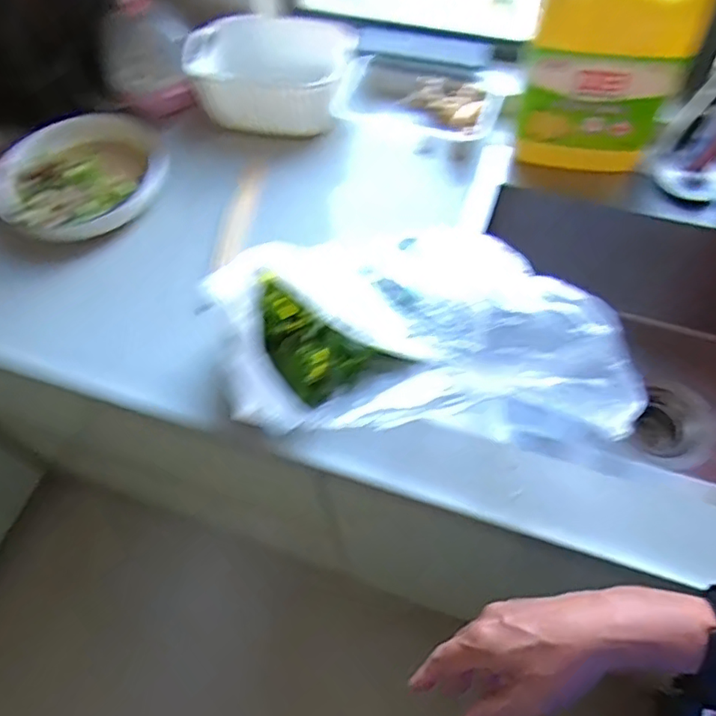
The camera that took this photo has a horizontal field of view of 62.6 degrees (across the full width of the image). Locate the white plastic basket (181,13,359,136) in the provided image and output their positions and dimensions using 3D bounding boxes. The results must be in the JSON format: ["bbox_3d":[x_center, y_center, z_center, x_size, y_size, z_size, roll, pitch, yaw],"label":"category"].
[{"bbox_3d":[-0.130,-0.419,0.876,0.238,0.091,0.156,4,61,5],"label":"white plastic basket"}]

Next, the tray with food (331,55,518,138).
[{"bbox_3d":[0.095,-0.379,0.857,0.243,0.045,0.132,15,62,11],"label":"tray with food"}]

